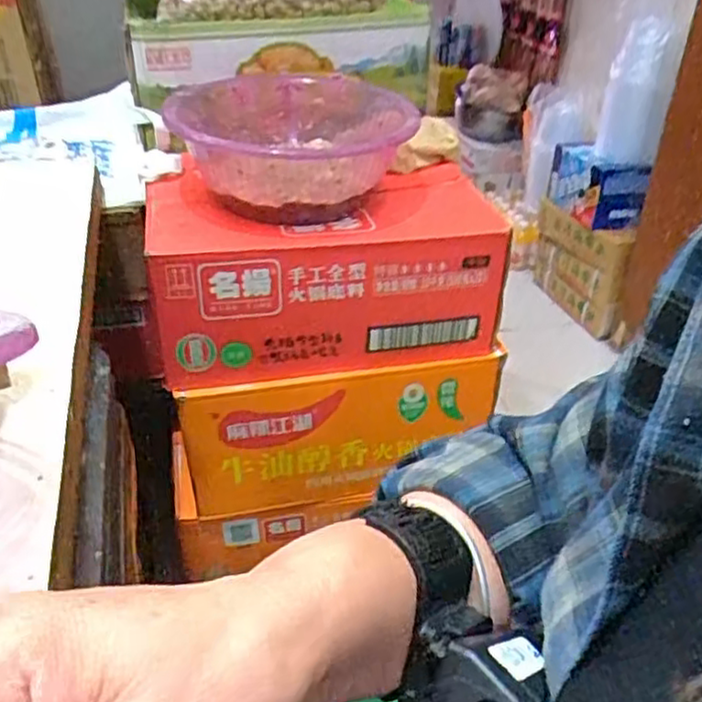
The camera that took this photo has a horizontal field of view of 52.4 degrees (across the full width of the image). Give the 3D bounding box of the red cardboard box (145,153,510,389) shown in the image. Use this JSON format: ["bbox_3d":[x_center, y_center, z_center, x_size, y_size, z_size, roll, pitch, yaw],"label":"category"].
[{"bbox_3d":[-0.036,-0.112,0.962,0.435,0.187,0.228,-3,33,-7],"label":"red cardboard box"}]

